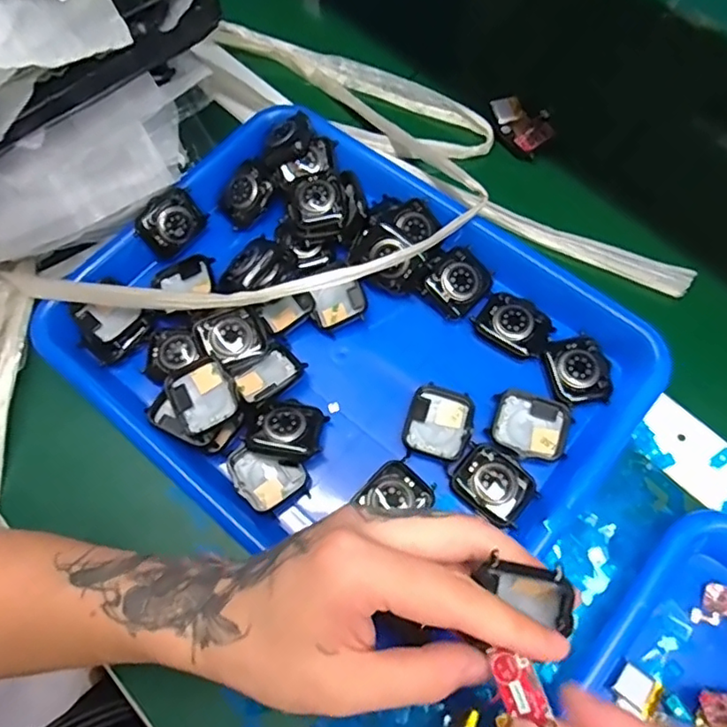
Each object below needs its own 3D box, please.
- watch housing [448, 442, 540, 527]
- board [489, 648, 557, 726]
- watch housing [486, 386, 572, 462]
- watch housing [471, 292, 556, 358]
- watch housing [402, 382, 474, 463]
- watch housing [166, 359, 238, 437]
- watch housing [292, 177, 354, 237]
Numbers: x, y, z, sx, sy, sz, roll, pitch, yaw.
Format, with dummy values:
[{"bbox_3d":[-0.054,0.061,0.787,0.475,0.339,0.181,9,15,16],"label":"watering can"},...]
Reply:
[{"bbox_3d":[0.075,0.069,0.337,0.045,0.006,0.035,42,75,17],"label":"watch housing"},{"bbox_3d":[0.057,0.118,0.212,0.014,0.004,0.028,-26,62,9],"label":"board"},{"bbox_3d":[0.101,0.035,0.351,0.046,0.010,0.043,15,69,8],"label":"watch housing"},{"bbox_3d":[0.097,-0.026,0.372,0.046,0.007,0.034,33,73,15],"label":"watch housing"},{"bbox_3d":[0.046,0.038,0.354,0.038,0.011,0.044,14,69,8],"label":"watch housing"},{"bbox_3d":[-0.095,0.021,0.351,0.035,0.012,0.039,-26,69,-8],"label":"watch housing"},{"bbox_3d":[-0.029,-0.106,0.397,0.037,0.021,0.040,-1,68,2],"label":"watch housing"}]

